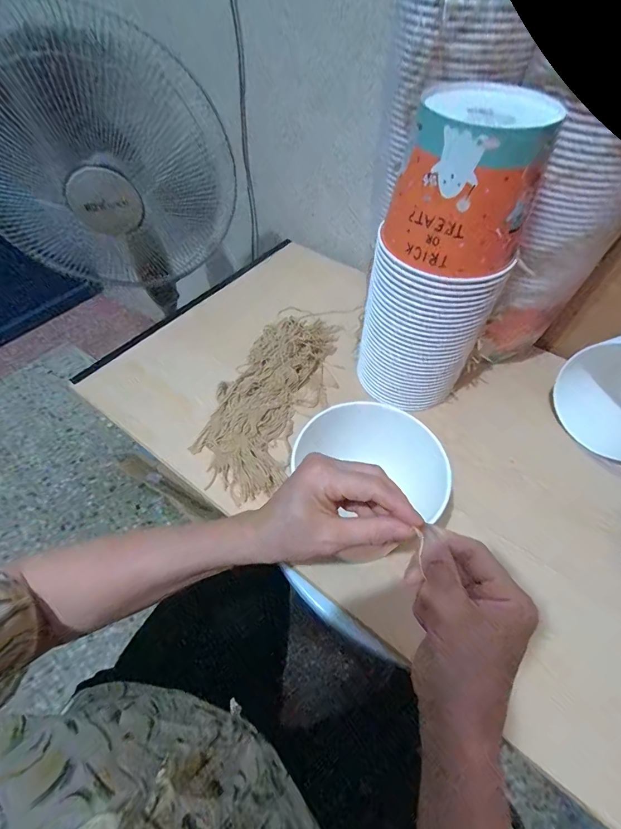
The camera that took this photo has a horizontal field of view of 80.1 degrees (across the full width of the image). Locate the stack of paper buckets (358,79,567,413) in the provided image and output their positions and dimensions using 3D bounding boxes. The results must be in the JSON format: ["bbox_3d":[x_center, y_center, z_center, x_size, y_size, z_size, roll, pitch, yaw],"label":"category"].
[{"bbox_3d":[0.175,-0.182,0.500,0.158,0.372,0.170,29,58,20],"label":"stack of paper buckets"}]

